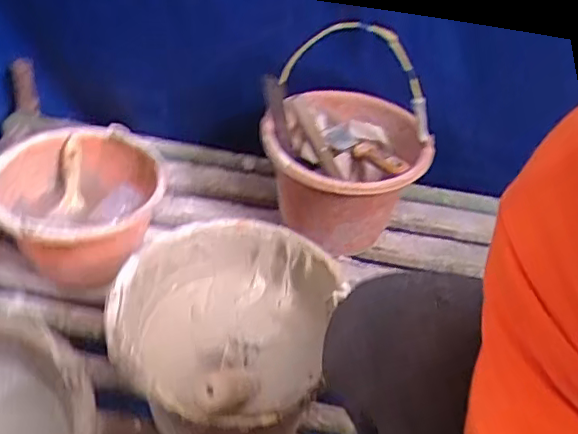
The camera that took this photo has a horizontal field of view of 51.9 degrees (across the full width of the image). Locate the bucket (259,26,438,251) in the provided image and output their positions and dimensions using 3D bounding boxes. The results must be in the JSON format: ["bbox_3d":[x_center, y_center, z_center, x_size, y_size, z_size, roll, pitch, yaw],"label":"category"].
[{"bbox_3d":[0.098,-0.119,1.005,0.269,0.333,0.308,14,38,10],"label":"bucket"}]

